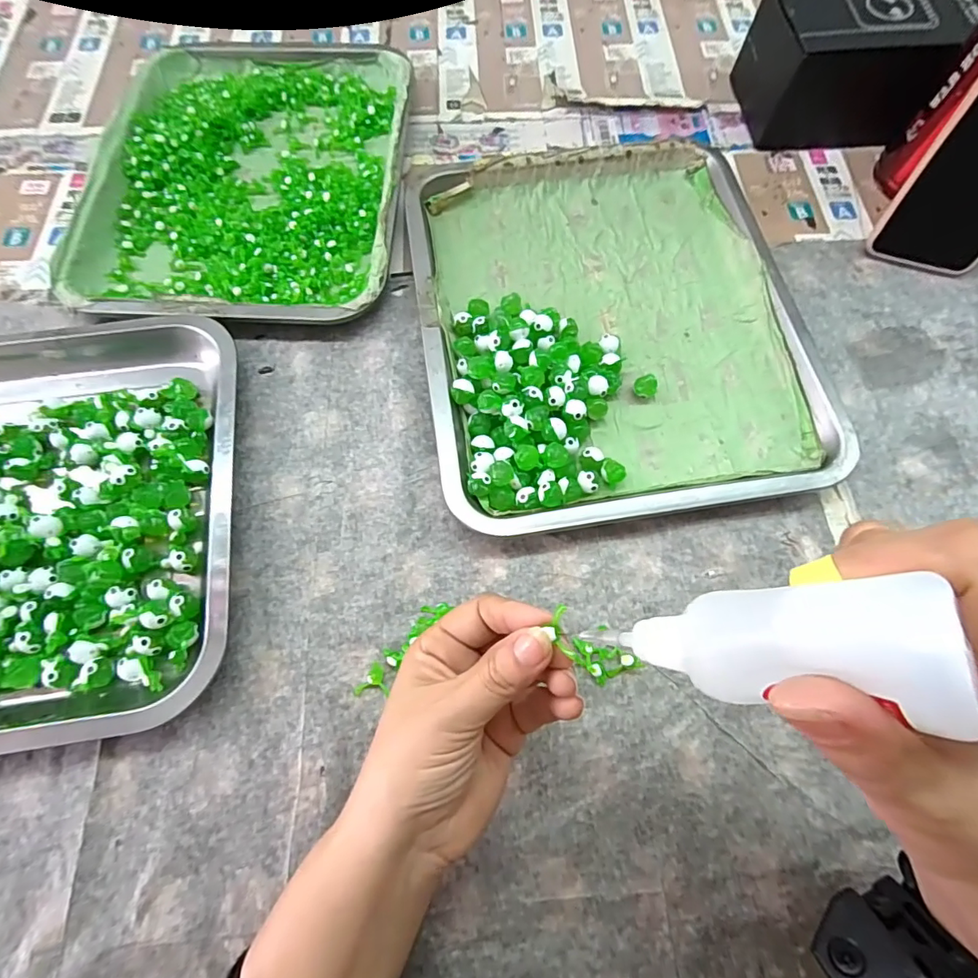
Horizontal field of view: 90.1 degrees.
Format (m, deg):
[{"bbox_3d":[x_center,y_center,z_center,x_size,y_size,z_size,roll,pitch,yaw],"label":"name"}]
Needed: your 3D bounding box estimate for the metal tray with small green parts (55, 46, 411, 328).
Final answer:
[{"bbox_3d":[-0.195,-0.265,0.404,0.246,0.022,0.309,3,70,1],"label":"metal tray with small green parts"}]

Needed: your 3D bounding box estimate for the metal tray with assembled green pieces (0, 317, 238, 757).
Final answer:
[{"bbox_3d":[-0.330,0.024,0.295,0.347,0.029,0.257,-8,70,-3],"label":"metal tray with assembled green pieces"}]

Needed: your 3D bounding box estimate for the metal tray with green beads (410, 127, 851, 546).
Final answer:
[{"bbox_3d":[0.082,-0.126,0.350,0.255,0.024,0.305,-8,70,-3],"label":"metal tray with green beads"}]

